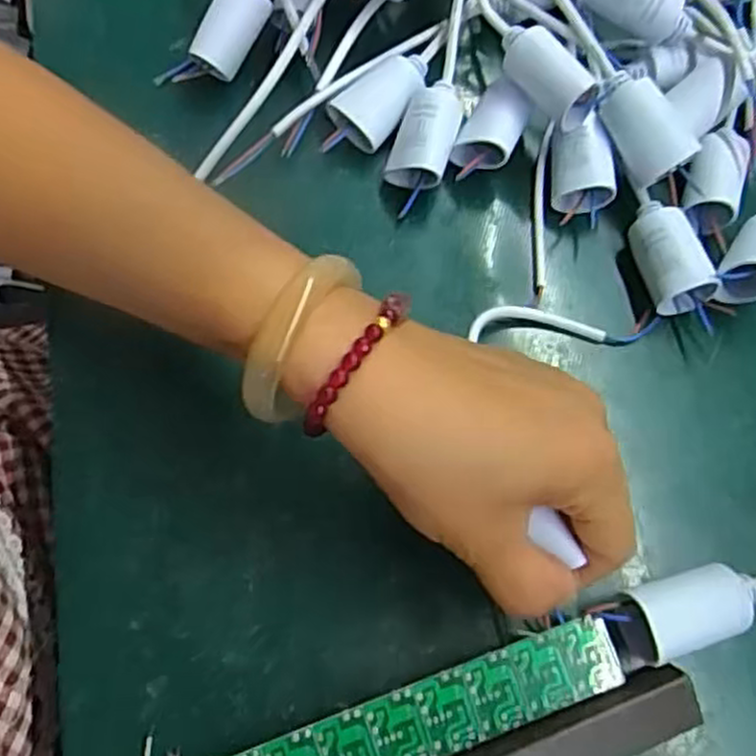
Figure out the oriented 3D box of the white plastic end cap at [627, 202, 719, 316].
[{"bbox_3d":[0.131,-0.055,0.346,0.024,0.026,0.050,-16,73,-5],"label":"white plastic end cap"}]

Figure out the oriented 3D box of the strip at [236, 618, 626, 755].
[{"bbox_3d":[-0.002,0.130,0.270,0.187,0.004,0.027,-18,80,-9],"label":"strip"}]

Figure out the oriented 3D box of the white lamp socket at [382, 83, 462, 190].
[{"bbox_3d":[0.025,-0.115,0.366,0.028,0.033,0.047,22,73,7],"label":"white lamp socket"}]

